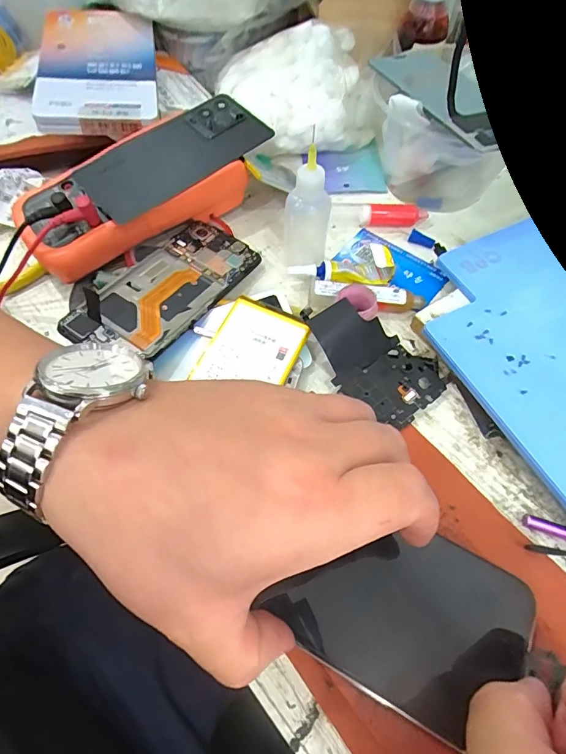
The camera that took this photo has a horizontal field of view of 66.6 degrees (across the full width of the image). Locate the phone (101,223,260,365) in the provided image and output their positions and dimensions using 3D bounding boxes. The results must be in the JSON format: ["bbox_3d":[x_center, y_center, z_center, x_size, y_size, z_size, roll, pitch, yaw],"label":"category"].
[{"bbox_3d":[-0.081,-0.073,0.337,0.073,0.010,0.128,29,61,13],"label":"phone"}]

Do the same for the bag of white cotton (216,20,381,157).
[{"bbox_3d":[0.016,-0.273,0.423,0.152,0.084,0.097,-11,60,-6],"label":"bag of white cotton"}]

